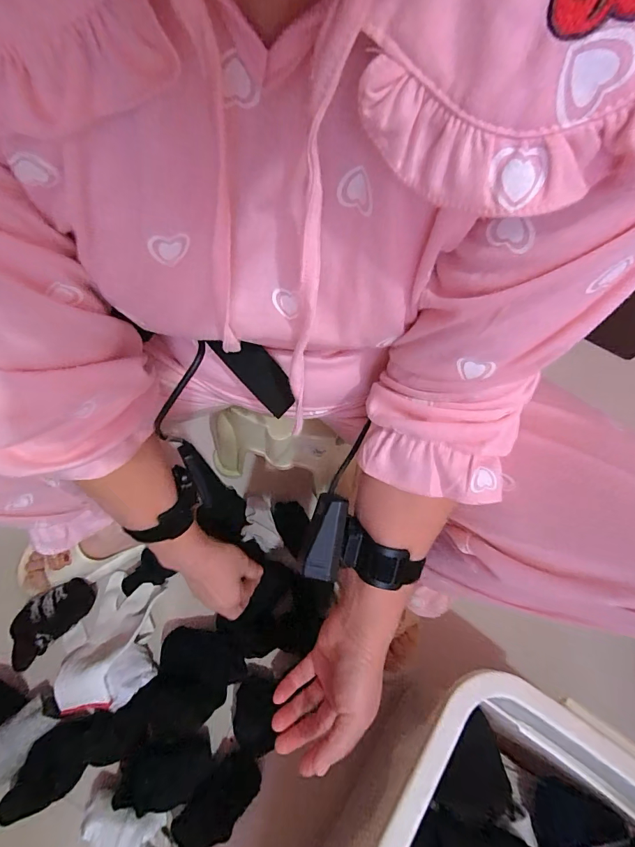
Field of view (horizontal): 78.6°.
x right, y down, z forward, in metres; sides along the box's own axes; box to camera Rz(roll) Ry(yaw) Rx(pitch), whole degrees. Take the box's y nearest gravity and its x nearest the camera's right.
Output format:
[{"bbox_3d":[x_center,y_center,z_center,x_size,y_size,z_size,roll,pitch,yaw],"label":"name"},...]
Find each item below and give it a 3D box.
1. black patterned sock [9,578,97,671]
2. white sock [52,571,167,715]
[{"bbox_3d":[-0.381,0.277,0.548,0.122,0.055,0.062,-36,70,-20],"label":"black patterned sock"},{"bbox_3d":[-0.294,0.298,0.542,0.134,0.051,0.171,-2,62,-5],"label":"white sock"}]

